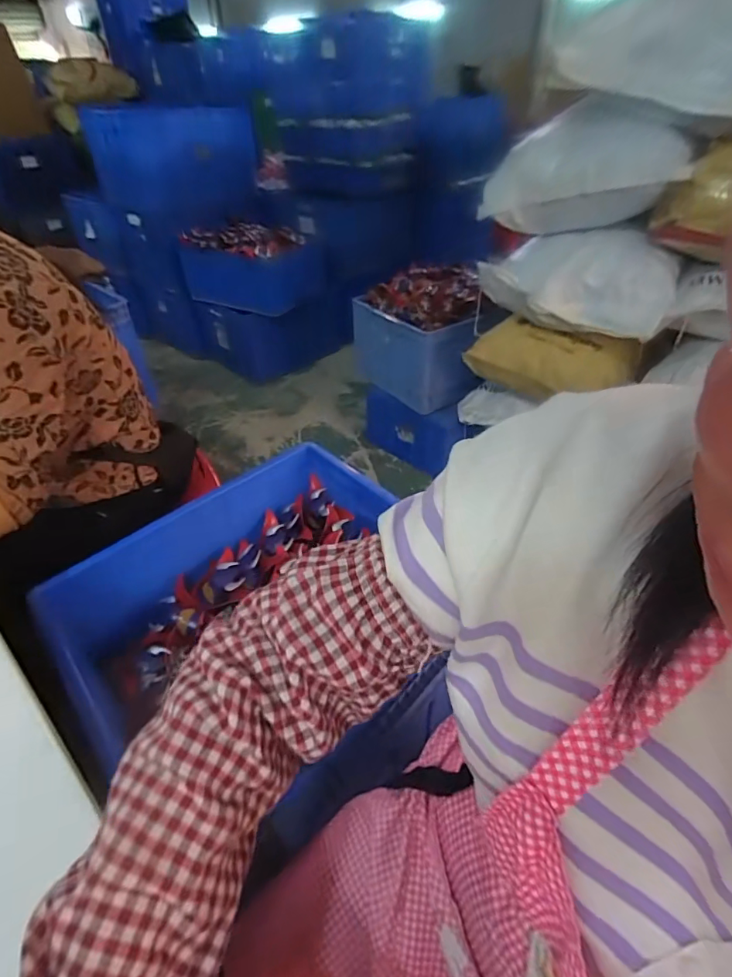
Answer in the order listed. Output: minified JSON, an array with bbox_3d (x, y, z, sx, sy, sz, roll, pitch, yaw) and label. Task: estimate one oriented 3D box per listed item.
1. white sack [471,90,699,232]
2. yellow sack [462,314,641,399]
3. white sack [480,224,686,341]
[{"bbox_3d":[0.497,-0.723,1.125,0.448,0.244,0.165,26,47,29],"label":"white sack"},{"bbox_3d":[0.496,-0.350,1.349,0.427,0.160,0.154,25,47,29],"label":"yellow sack"},{"bbox_3d":[0.515,-0.517,1.218,0.454,0.195,0.185,22,46,26],"label":"white sack"}]

